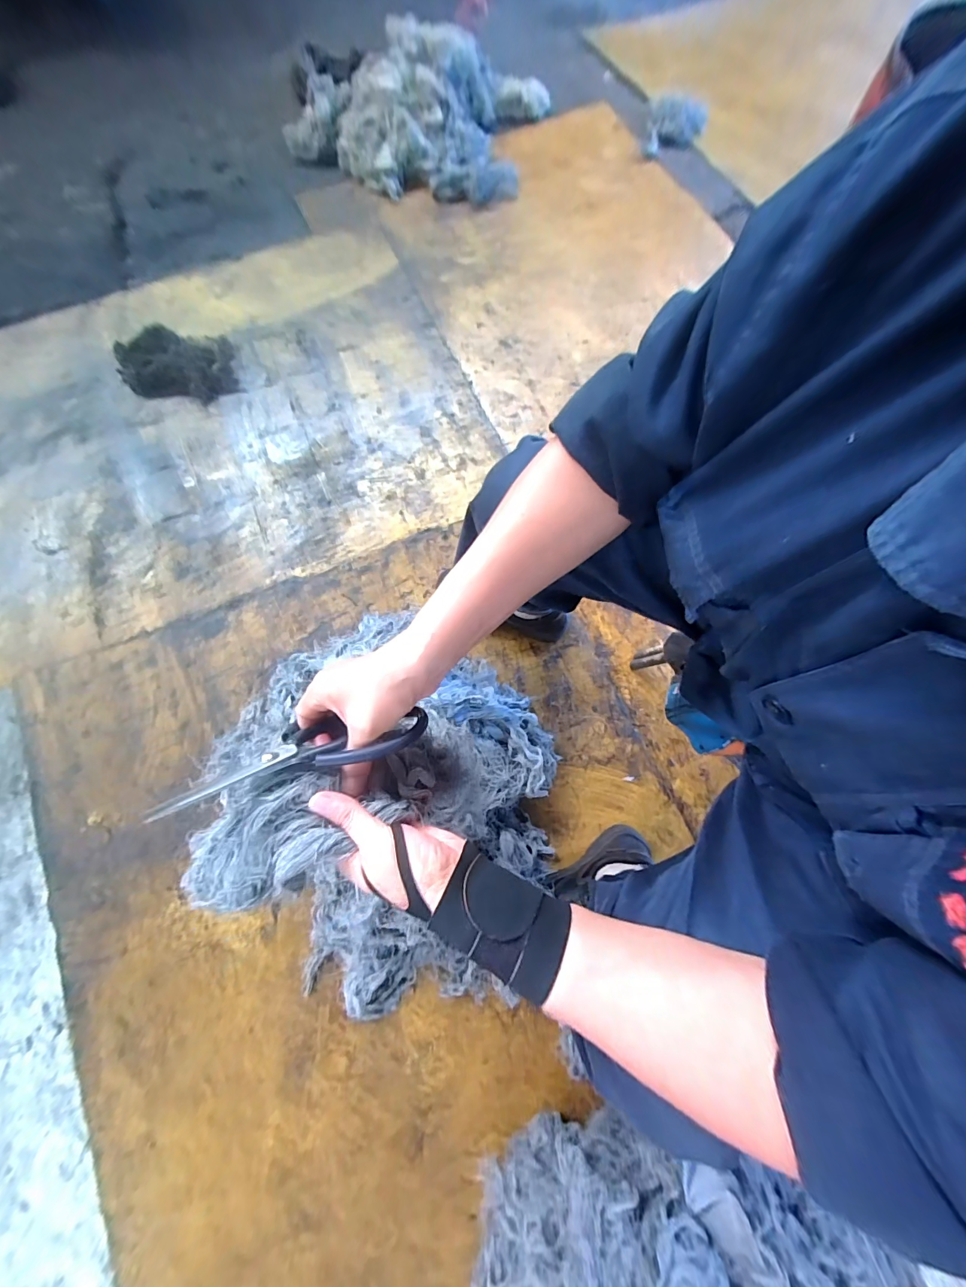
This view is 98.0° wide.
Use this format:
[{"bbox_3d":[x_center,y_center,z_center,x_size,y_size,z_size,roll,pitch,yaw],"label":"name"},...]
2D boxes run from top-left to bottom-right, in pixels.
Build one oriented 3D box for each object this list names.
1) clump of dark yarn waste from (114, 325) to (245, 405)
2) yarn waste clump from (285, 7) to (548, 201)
[{"bbox_3d":[-0.735,-0.672,0.997,0.324,0.046,0.185,9,74,2],"label":"clump of dark yarn waste"},{"bbox_3d":[-0.194,-1.446,1.134,0.636,0.183,0.455,23,75,6],"label":"yarn waste clump"}]

